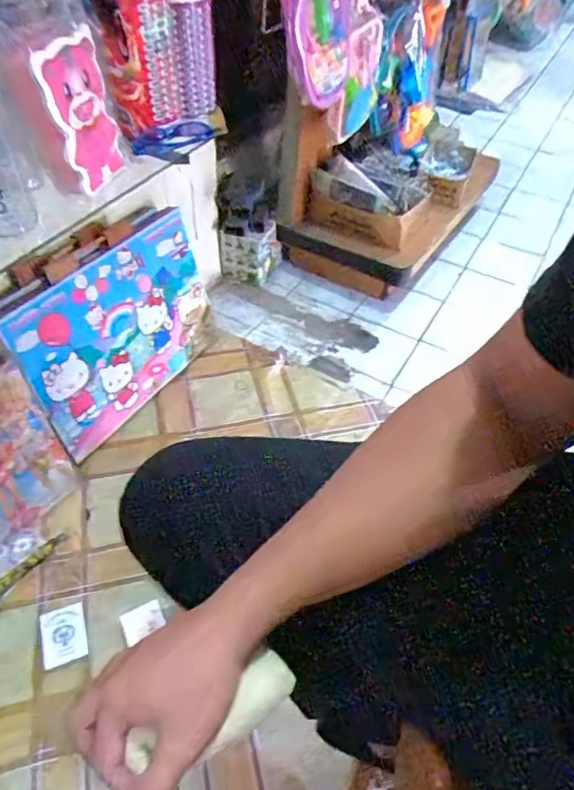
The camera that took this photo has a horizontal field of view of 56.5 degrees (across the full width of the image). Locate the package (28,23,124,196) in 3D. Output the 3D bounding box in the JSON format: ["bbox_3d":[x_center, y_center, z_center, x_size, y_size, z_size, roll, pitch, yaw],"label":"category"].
[{"bbox_3d":[-0.251,-0.358,0.676,0.027,0.159,0.115,8,49,18],"label":"package"}]

